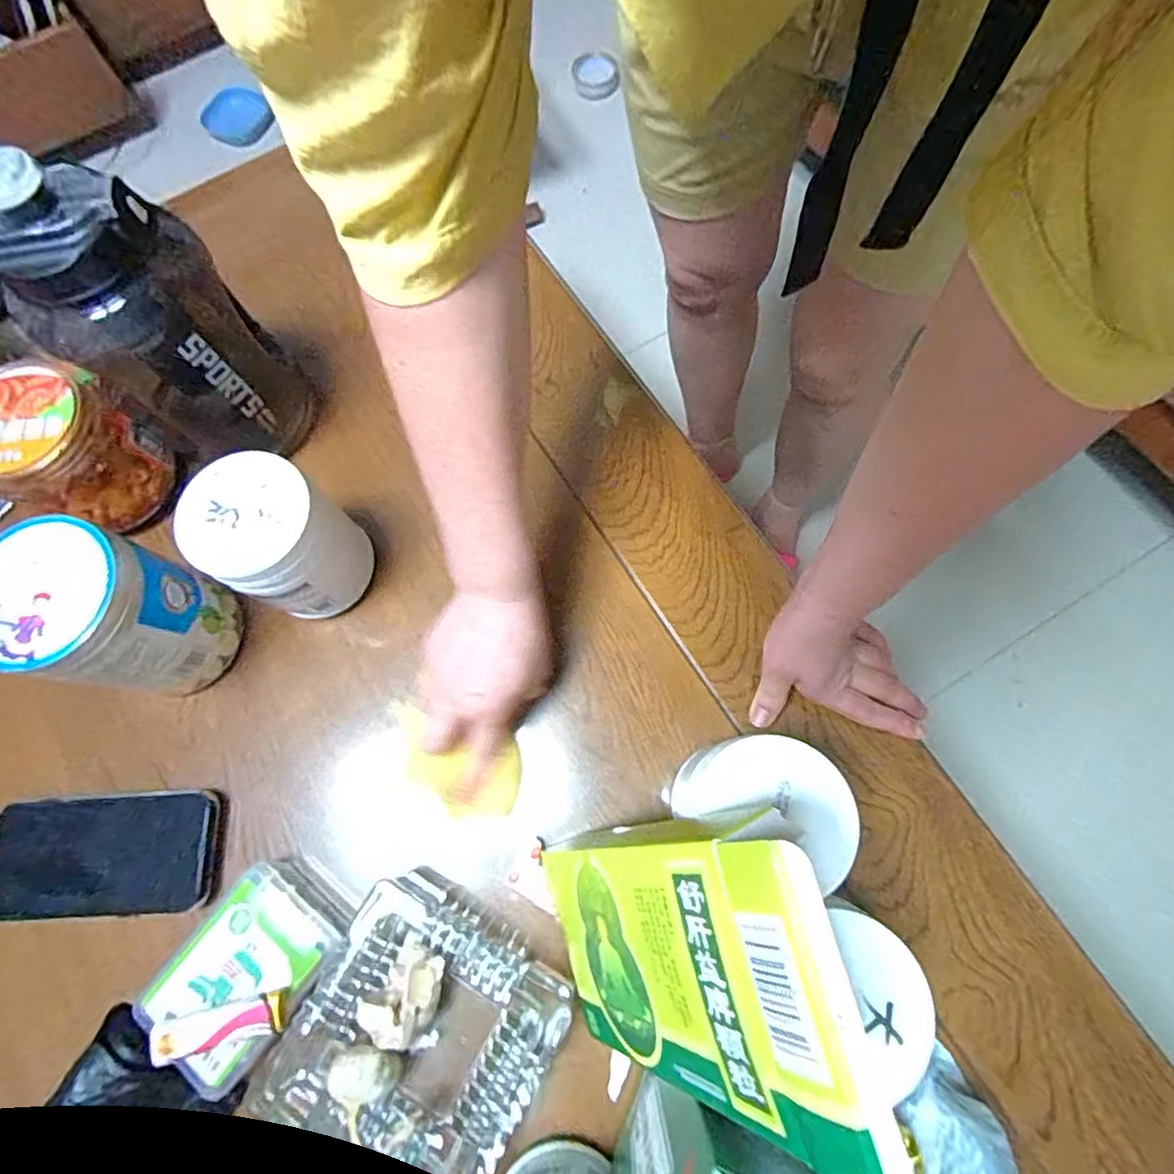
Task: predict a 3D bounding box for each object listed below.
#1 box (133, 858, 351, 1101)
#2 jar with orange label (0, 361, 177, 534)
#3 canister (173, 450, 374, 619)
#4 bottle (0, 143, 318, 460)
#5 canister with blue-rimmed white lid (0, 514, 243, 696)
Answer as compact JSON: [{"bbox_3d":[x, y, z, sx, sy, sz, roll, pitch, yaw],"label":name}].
[{"bbox_3d":[-0.223,0.253,0.395,0.084,0.041,0.106,35,77,12],"label":"box"},{"bbox_3d":[-0.411,-0.106,0.473,0.099,0.099,0.098,-1,72,2],"label":"jar with orange label"},{"bbox_3d":[-0.219,-0.029,0.443,0.091,0.122,0.085,-1,74,3],"label":"canister"},{"bbox_3d":[-0.300,-0.178,0.430,0.099,0.225,0.126,38,77,13],"label":"bottle"},{"bbox_3d":[-0.326,0.022,0.422,0.101,0.140,0.096,19,74,8],"label":"canister with blue-rimmed white lid"}]

